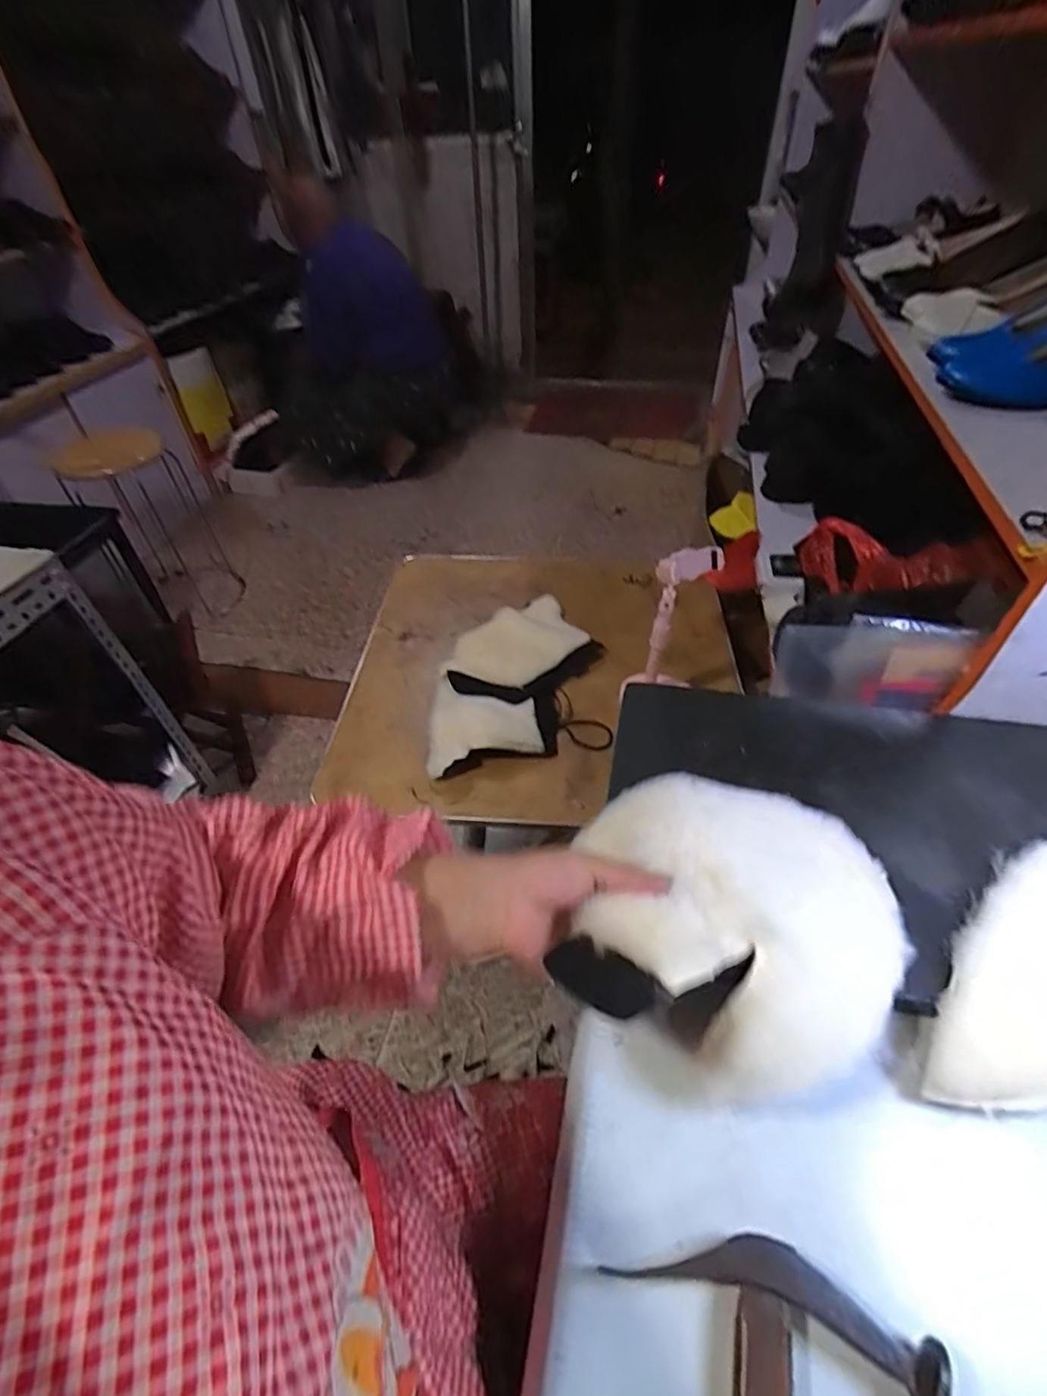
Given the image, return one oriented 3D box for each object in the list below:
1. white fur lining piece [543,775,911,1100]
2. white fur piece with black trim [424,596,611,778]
[{"bbox_3d":[0.134,0.116,0.367,0.199,0.080,0.196,-2,46,2],"label":"white fur lining piece"},{"bbox_3d":[-0.009,-0.034,0.909,0.256,0.057,0.352,-4,46,-1],"label":"white fur piece with black trim"}]

